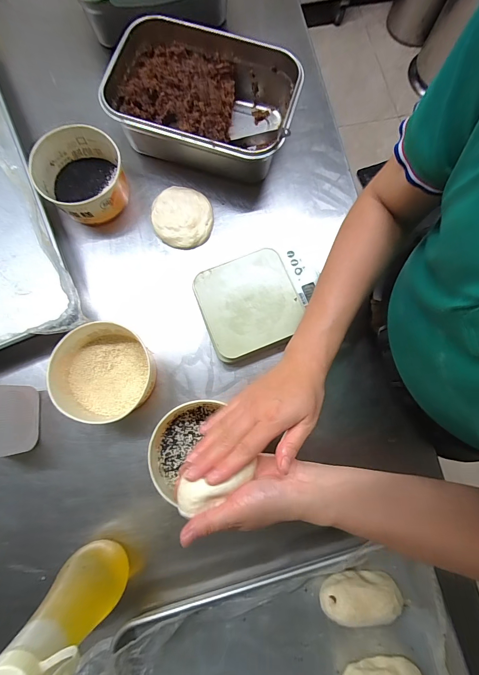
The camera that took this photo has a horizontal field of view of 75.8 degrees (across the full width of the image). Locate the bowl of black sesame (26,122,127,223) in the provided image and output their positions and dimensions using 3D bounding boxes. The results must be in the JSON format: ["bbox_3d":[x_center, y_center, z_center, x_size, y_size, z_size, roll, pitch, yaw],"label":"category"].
[{"bbox_3d":[-0.249,-0.252,0.494,0.122,0.071,0.131,0,79,-1],"label":"bowl of black sesame"}]

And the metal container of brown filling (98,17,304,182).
[{"bbox_3d":[-0.058,-0.372,0.491,0.284,0.095,0.191,18,79,2],"label":"metal container of brown filling"}]

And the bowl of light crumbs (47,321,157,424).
[{"bbox_3d":[-0.186,0.049,0.430,0.120,0.070,0.125,0,79,-1],"label":"bowl of light crumbs"}]

